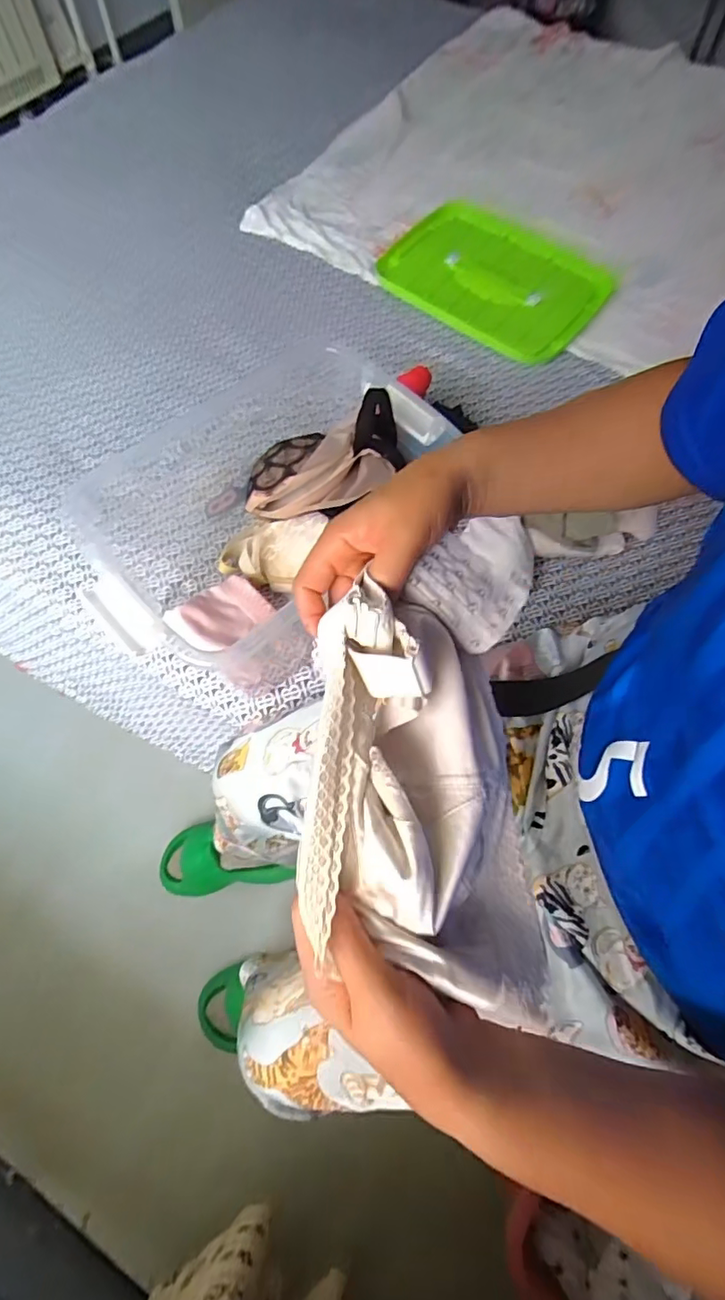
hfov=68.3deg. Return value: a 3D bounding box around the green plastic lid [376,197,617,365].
[{"bbox_3d":[0.229,-0.632,0.890,0.336,0.037,0.303,32,69,13],"label":"green plastic lid"}]

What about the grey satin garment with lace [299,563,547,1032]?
[{"bbox_3d":[0.037,0.078,0.292,0.128,0.104,0.200,3,65,0],"label":"grey satin garment with lace"}]

